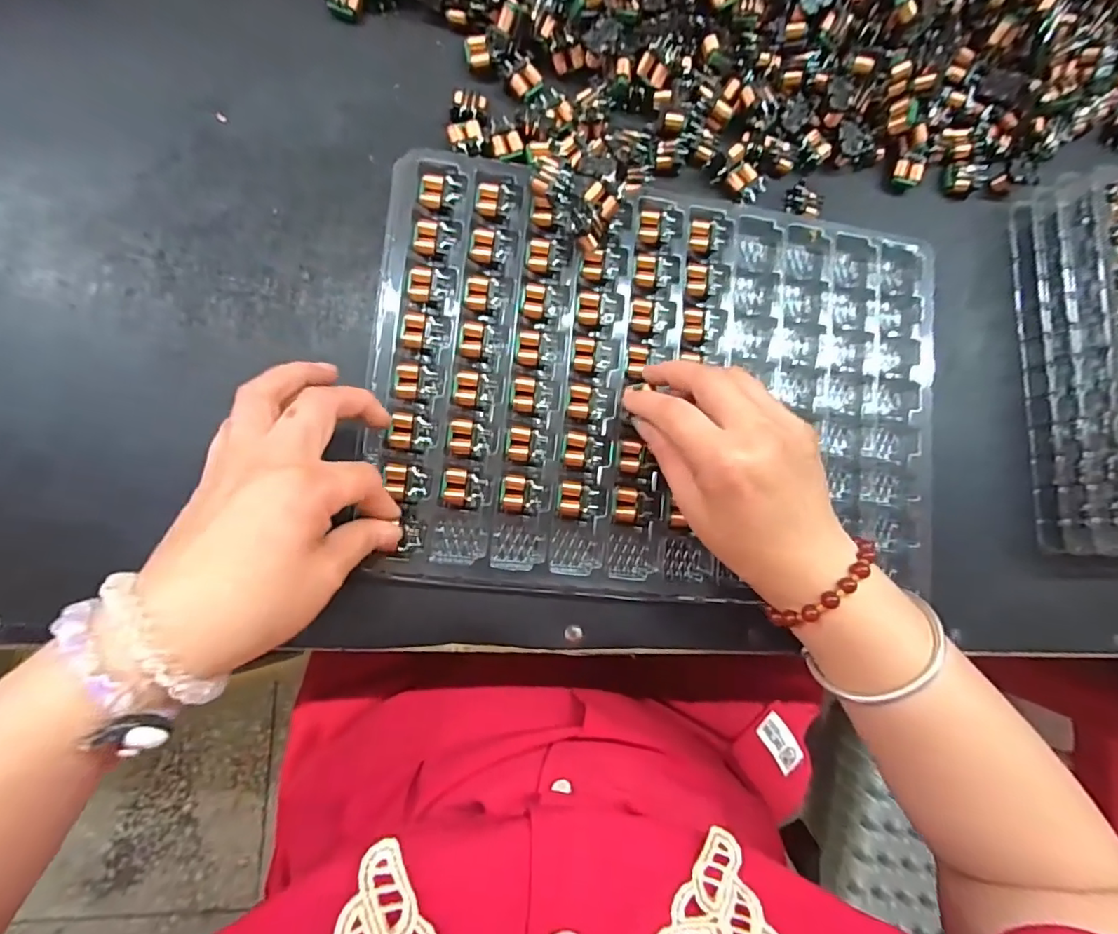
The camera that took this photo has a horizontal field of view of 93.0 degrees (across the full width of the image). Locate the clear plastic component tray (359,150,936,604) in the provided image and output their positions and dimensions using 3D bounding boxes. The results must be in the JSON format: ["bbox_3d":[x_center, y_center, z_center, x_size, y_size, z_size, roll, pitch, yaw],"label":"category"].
[{"bbox_3d":[0.064,-0.046,0.315,0.331,0.026,0.236,4,83,-6],"label":"clear plastic component tray"}]

